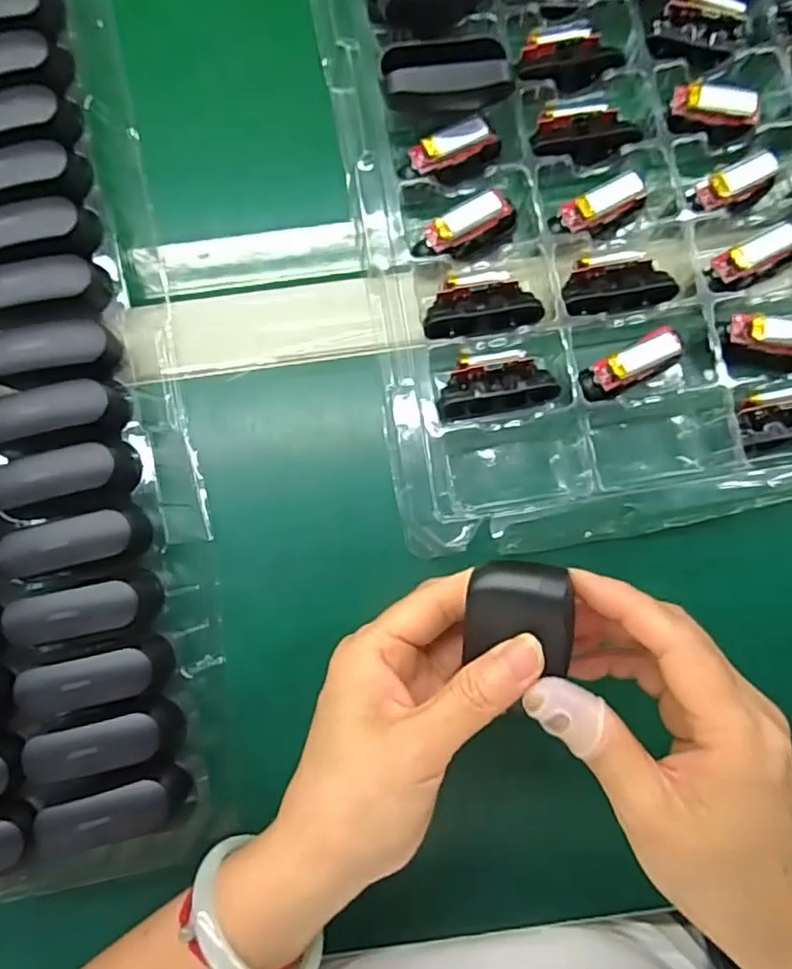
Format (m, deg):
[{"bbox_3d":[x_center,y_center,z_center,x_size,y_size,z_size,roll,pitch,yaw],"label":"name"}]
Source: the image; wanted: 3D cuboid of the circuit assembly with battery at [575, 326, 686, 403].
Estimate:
[{"bbox_3d":[0.117,-0.060,0.312,0.049,0.021,0.019,-28,84,-3],"label":"circuit assembly with battery"}]

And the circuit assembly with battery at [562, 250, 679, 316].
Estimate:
[{"bbox_3d":[0.116,-0.105,0.326,0.056,0.013,0.028,-5,83,-1],"label":"circuit assembly with battery"}]

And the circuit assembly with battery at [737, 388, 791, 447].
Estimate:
[{"bbox_3d":[0.198,-0.034,0.315,0.048,0.020,0.027,-7,83,-1],"label":"circuit assembly with battery"}]

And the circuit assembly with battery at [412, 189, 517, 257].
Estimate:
[{"bbox_3d":[0.037,-0.132,0.326,0.055,0.024,0.017,-29,84,-3],"label":"circuit assembly with battery"}]

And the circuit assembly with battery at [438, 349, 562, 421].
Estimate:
[{"bbox_3d":[0.051,-0.053,0.318,0.060,0.015,0.029,-12,83,-1],"label":"circuit assembly with battery"}]

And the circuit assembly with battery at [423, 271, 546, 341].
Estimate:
[{"bbox_3d":[0.044,-0.094,0.325,0.060,0.014,0.028,-10,83,-1],"label":"circuit assembly with battery"}]

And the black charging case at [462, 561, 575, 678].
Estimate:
[{"bbox_3d":[0.049,0.046,0.235,0.035,0.024,0.037,8,101,22],"label":"black charging case"}]

